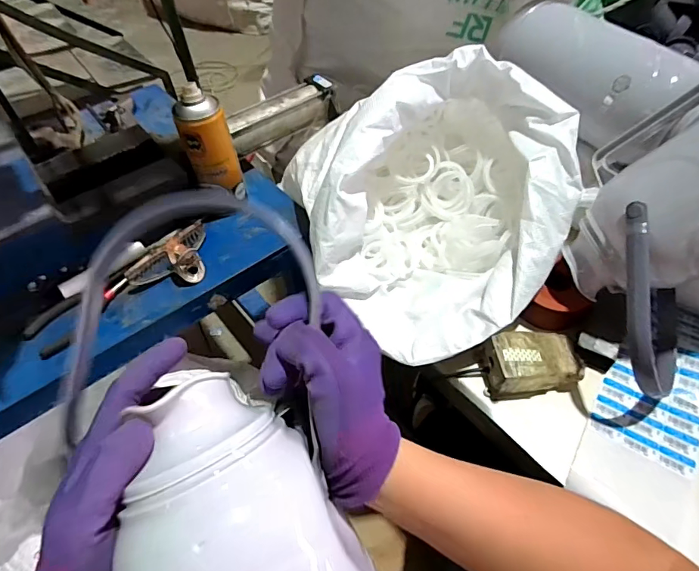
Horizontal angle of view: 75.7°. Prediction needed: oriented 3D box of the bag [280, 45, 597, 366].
[{"bbox_3d":[0.114,-0.118,0.598,0.363,0.205,0.359,-20,53,-12],"label":"bag"}]

